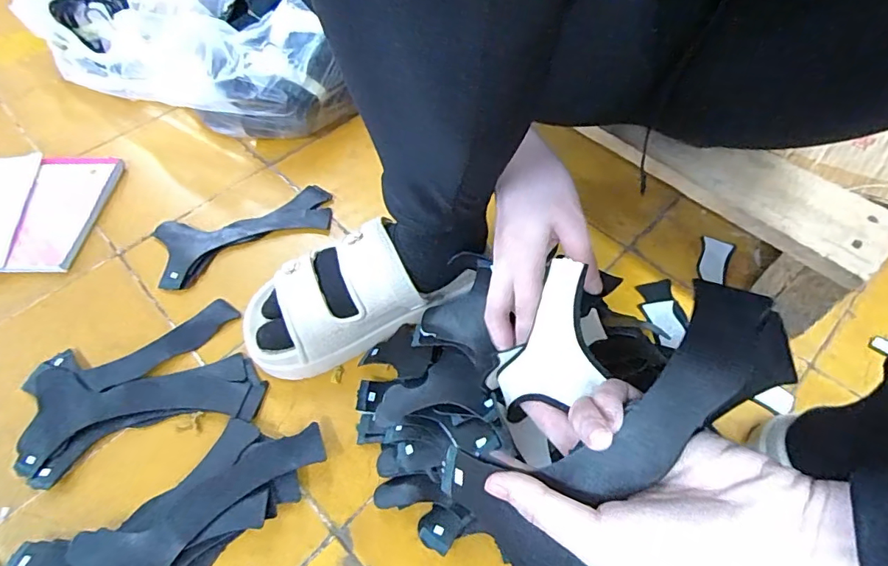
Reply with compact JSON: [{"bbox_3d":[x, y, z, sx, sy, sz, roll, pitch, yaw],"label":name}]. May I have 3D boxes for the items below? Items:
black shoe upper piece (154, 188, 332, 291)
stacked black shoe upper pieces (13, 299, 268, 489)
[{"bbox_3d":[-0.227,-0.062,0.569,0.195,0.009,0.094,-22,57,-12],"label":"black shoe upper piece"},{"bbox_3d":[-0.285,0.096,0.459,0.202,0.016,0.131,-20,57,-11],"label":"stacked black shoe upper pieces"}]

